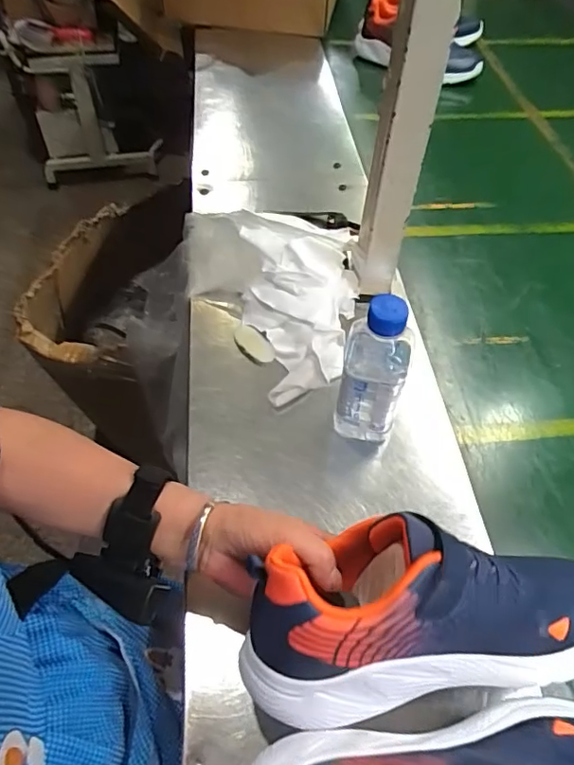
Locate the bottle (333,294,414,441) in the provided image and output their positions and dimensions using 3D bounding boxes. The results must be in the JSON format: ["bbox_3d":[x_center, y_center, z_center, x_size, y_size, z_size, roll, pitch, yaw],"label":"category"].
[{"bbox_3d":[0.081,-0.010,0.491,0.057,0.164,0.064,12,53,7],"label":"bottle"}]

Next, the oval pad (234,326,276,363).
[{"bbox_3d":[-0.037,-0.045,0.611,0.029,0.004,0.062,-34,61,-25],"label":"oval pad"}]

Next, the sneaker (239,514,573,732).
[{"bbox_3d":[0.104,0.144,0.344,0.253,0.080,0.106,1,53,-12],"label":"sneaker"}]

